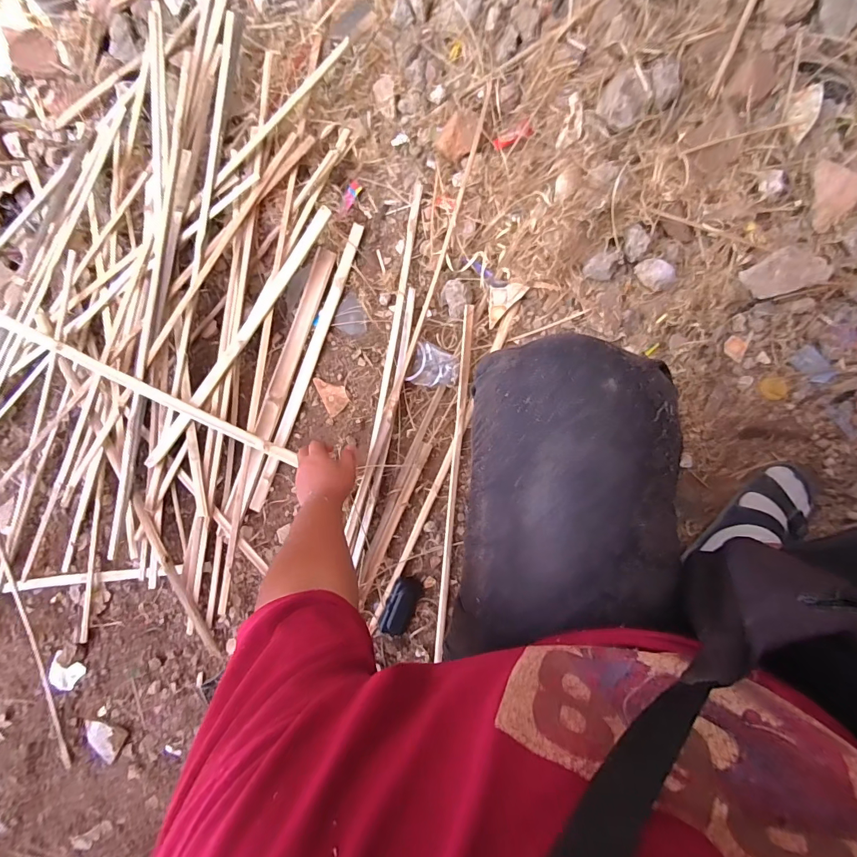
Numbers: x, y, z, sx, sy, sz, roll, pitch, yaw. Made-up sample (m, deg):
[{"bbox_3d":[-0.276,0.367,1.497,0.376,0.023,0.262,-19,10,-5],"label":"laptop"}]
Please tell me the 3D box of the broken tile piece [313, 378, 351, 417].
[{"bbox_3d":[-0.182,-0.066,0.793,0.048,0.009,0.077,-24,89,7],"label":"broken tile piece"}]

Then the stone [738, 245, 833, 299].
[{"bbox_3d":[0.526,-0.232,0.623,0.103,0.059,0.065,-16,91,7],"label":"stone"}]

